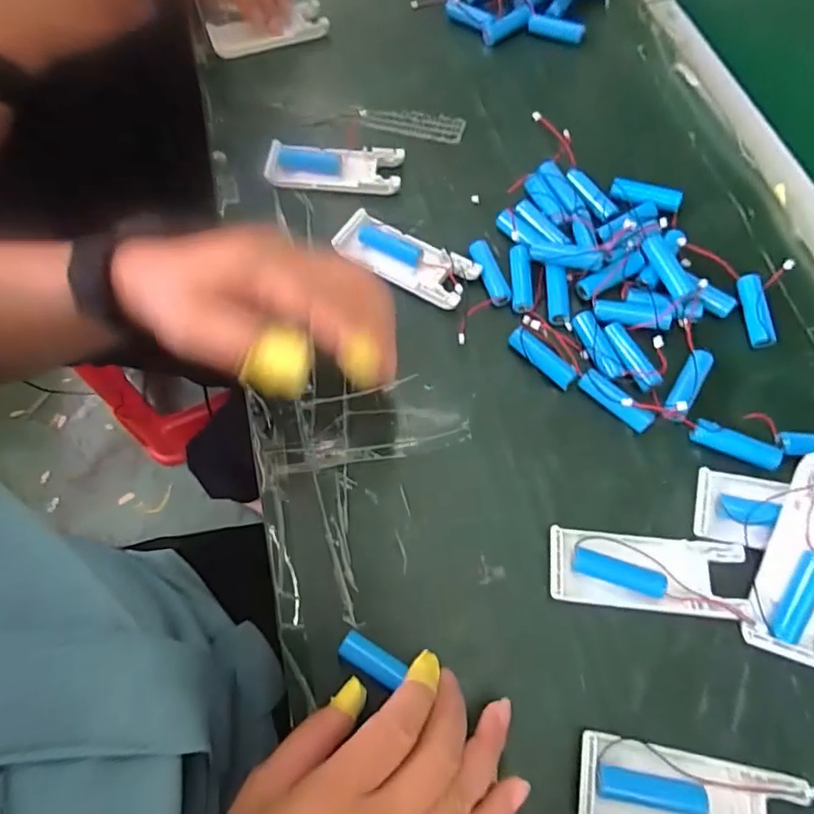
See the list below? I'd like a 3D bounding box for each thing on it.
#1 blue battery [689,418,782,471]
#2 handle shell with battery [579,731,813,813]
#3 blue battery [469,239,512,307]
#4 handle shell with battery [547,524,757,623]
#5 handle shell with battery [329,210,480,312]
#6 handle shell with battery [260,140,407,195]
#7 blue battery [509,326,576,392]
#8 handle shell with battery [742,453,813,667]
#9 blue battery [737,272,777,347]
[{"bbox_3d":[0.200,0.023,0.328,0.051,0.014,0.014,25,71,11],"label":"blue battery"},{"bbox_3d":[0.135,0.189,0.258,0.102,0.014,0.040,9,69,5],"label":"handle shell with battery"},{"bbox_3d":[0.059,-0.095,0.381,0.017,0.013,0.049,-19,69,-6],"label":"blue battery"},{"bbox_3d":[0.133,0.092,0.300,0.103,0.011,0.040,5,68,4],"label":"handle shell with battery"},{"bbox_3d":[-0.002,-0.107,0.387,0.105,0.013,0.039,29,72,13],"label":"handle shell with battery"},{"bbox_3d":[-0.057,-0.191,0.428,0.105,0.013,0.041,6,68,4],"label":"handle shell with battery"},{"bbox_3d":[0.089,-0.032,0.357,0.013,0.012,0.049,-41,72,-14],"label":"blue battery"},{"bbox_3d":[0.213,0.081,0.285,0.042,0.015,0.103,16,92,8],"label":"handle shell with battery"},{"bbox_3d":[0.232,-0.064,0.359,0.012,0.010,0.049,-10,83,-2],"label":"blue battery"}]

